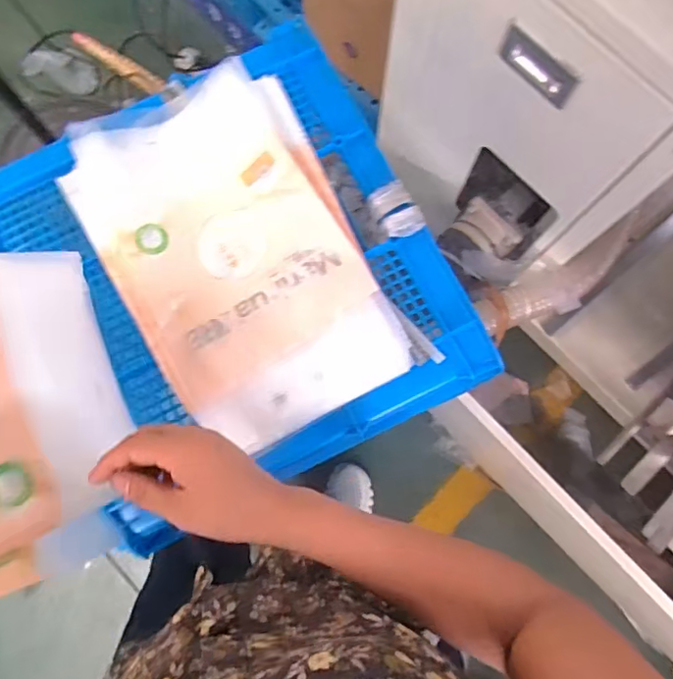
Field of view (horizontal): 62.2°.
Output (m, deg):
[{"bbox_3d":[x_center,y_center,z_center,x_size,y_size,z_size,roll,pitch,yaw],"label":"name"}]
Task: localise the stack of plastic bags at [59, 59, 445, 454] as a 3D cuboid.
[{"bbox_3d":[-0.115,-0.106,0.648,0.279,0.046,0.428,-28,80,-6],"label":"stack of plastic bags"}]

